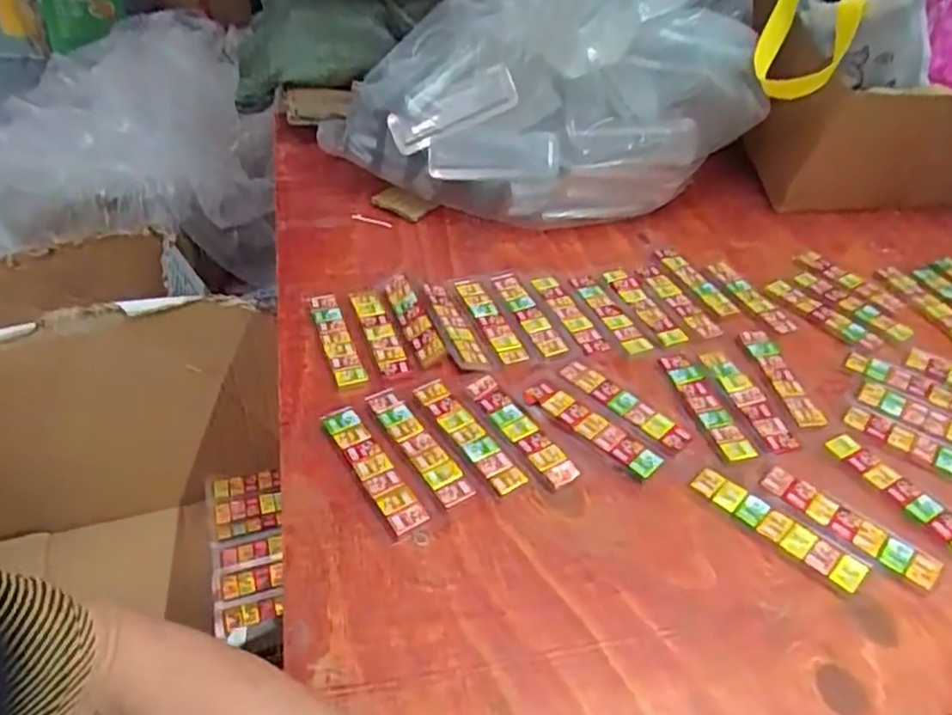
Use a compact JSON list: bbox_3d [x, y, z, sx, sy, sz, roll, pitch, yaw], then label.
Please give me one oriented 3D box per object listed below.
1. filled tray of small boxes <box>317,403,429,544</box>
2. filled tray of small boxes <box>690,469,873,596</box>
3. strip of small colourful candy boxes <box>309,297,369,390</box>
[{"bbox_3d":[-0.075,0.080,0.485,0.025,0.009,0.121,-22,48,-26],"label":"filled tray of small boxes"},{"bbox_3d":[0.209,0.117,0.465,0.119,0.006,0.025,34,49,29],"label":"filled tray of small boxes"},{"bbox_3d":[-0.121,-0.017,0.582,0.025,0.013,0.114,-14,44,-19],"label":"strip of small colourful candy boxes"}]

